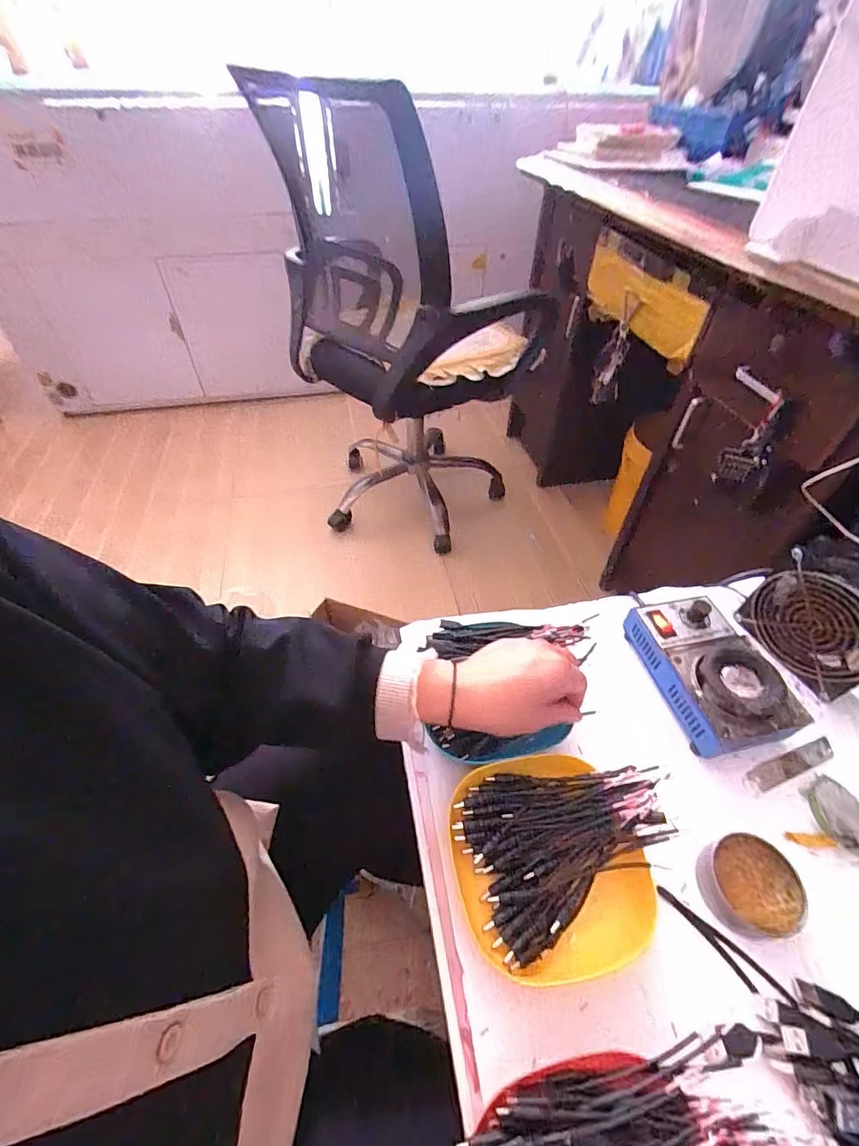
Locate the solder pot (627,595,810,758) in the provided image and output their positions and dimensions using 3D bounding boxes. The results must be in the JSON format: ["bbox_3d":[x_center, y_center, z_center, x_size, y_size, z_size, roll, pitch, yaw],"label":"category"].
[{"bbox_3d":[0.268,0.091,0.448,0.100,0.058,0.153,-13,50,-11],"label":"solder pot"}]

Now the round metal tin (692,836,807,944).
[{"bbox_3d":[0.240,0.233,0.344,0.066,0.022,0.061,0,48,0],"label":"round metal tin"}]

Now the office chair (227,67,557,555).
[{"bbox_3d":[-0.050,-0.557,1.137,0.548,0.901,0.567,0,48,0],"label":"office chair"}]

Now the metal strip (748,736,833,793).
[{"bbox_3d":[0.329,0.174,0.418,0.091,0.004,0.019,-16,50,-14],"label":"metal strip"}]

